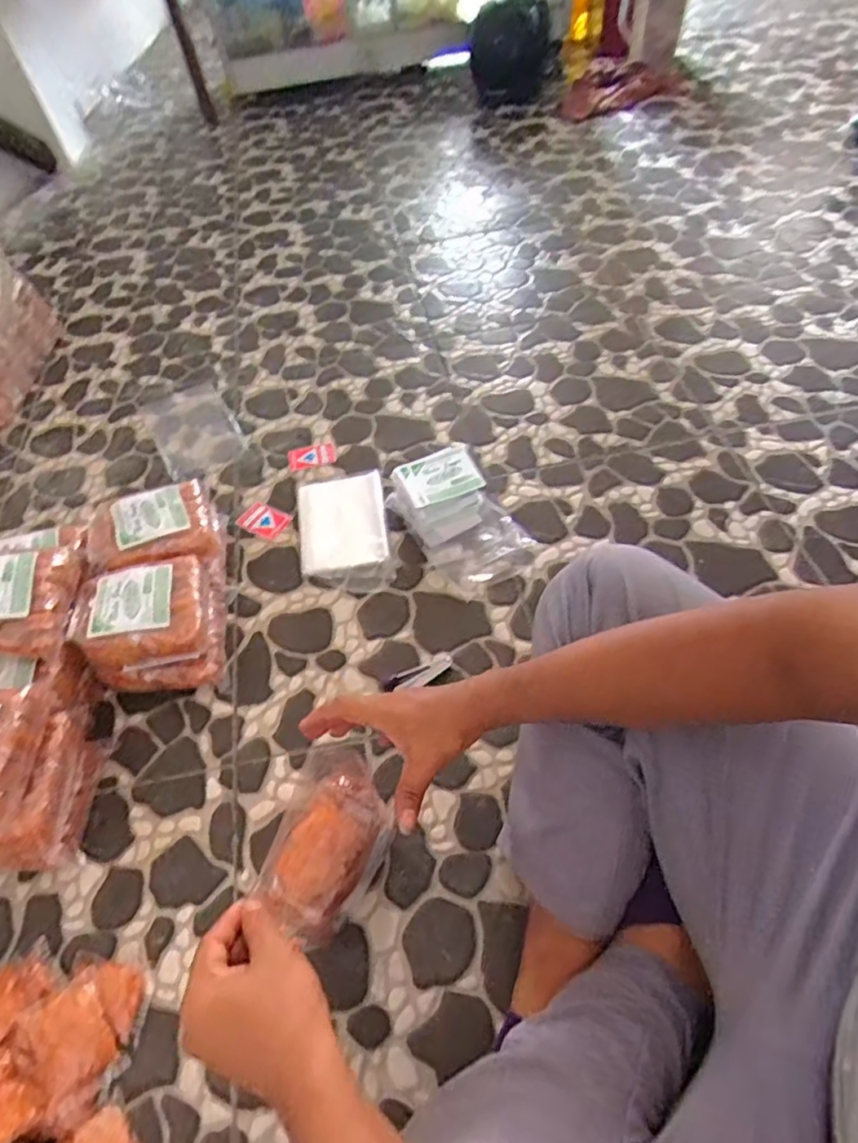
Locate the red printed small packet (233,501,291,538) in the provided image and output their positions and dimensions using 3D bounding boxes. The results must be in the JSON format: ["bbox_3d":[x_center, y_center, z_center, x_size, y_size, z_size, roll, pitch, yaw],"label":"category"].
[{"bbox_3d":[-0.265,-0.083,0.994,0.073,0.006,0.061,23,57,16],"label":"red printed small packet"}]

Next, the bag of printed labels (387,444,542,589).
[{"bbox_3d":[0.046,-0.085,0.920,0.141,0.060,0.226,-25,56,-13],"label":"bag of printed labels"}]

